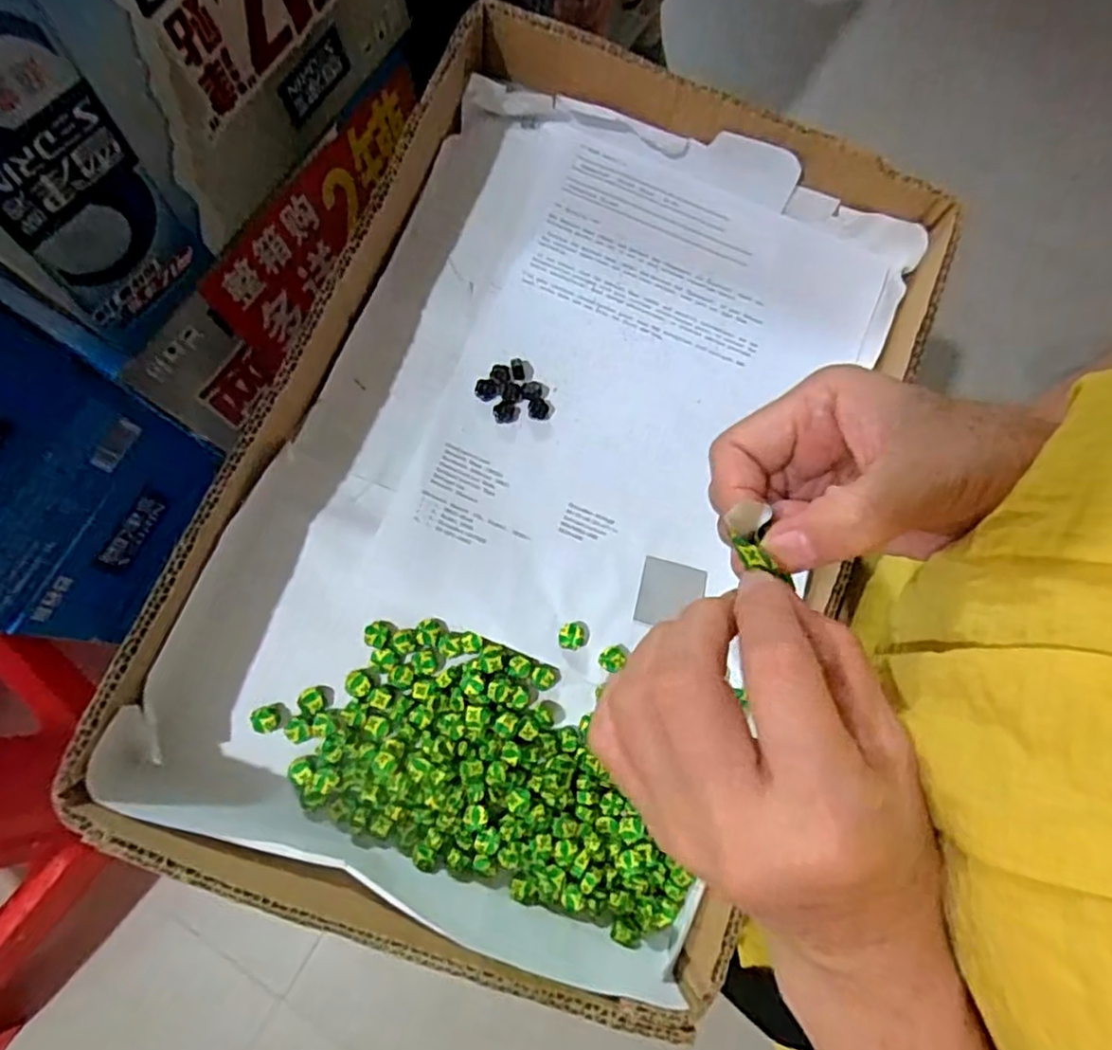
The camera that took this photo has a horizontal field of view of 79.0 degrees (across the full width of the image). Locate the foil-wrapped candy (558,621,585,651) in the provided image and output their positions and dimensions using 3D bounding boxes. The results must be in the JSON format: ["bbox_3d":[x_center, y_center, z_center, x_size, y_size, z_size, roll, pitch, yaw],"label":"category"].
[{"bbox_3d":[0.008,0.056,0.345,0.013,0.006,0.014,-4,76,4],"label":"foil-wrapped candy"}]

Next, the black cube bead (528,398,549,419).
[{"bbox_3d":[-0.010,-0.064,0.372,0.011,0.004,0.011,1,76,5],"label":"black cube bead"}]

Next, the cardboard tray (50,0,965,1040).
[{"bbox_3d":[0.005,-0.027,0.337,0.265,0.083,0.432,22,75,8],"label":"cardboard tray"}]

